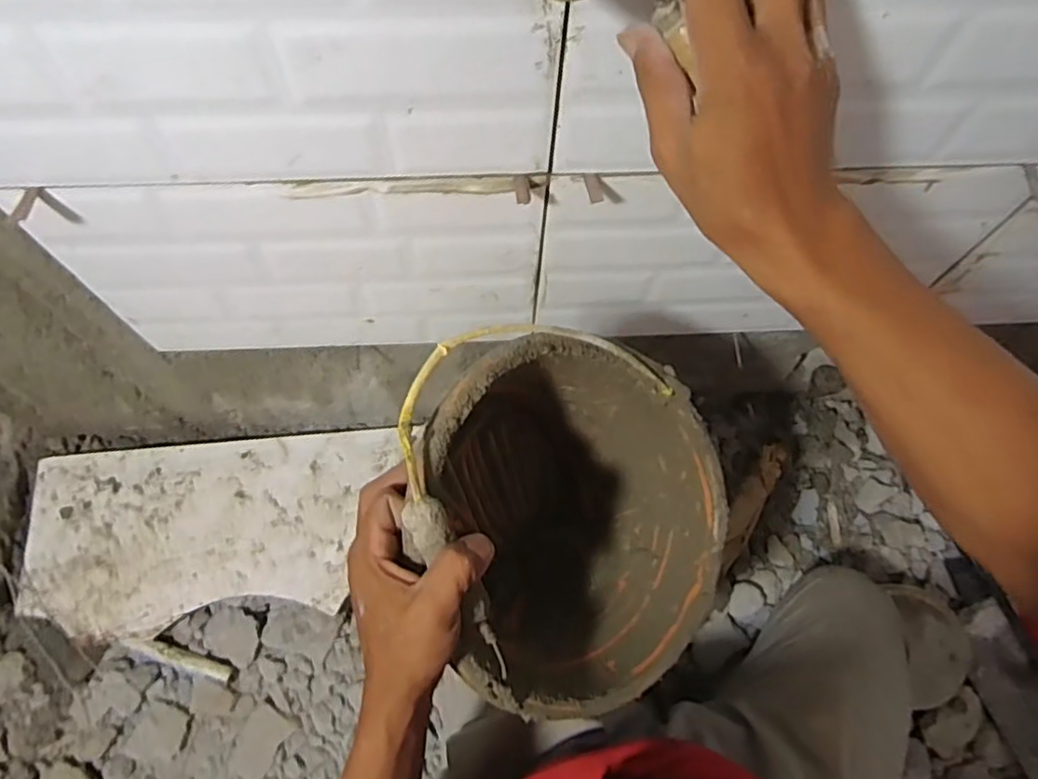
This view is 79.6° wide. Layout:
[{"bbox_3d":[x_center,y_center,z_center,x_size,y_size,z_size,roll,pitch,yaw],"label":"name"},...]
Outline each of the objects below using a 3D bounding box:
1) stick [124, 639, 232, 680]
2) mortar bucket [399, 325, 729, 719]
[{"bbox_3d":[-0.427,0.340,0.785,0.129,0.016,0.021,22,66,-6],"label":"stick"},{"bbox_3d":[0.034,0.101,0.537,0.274,0.260,0.274,2,84,-16],"label":"mortar bucket"}]

